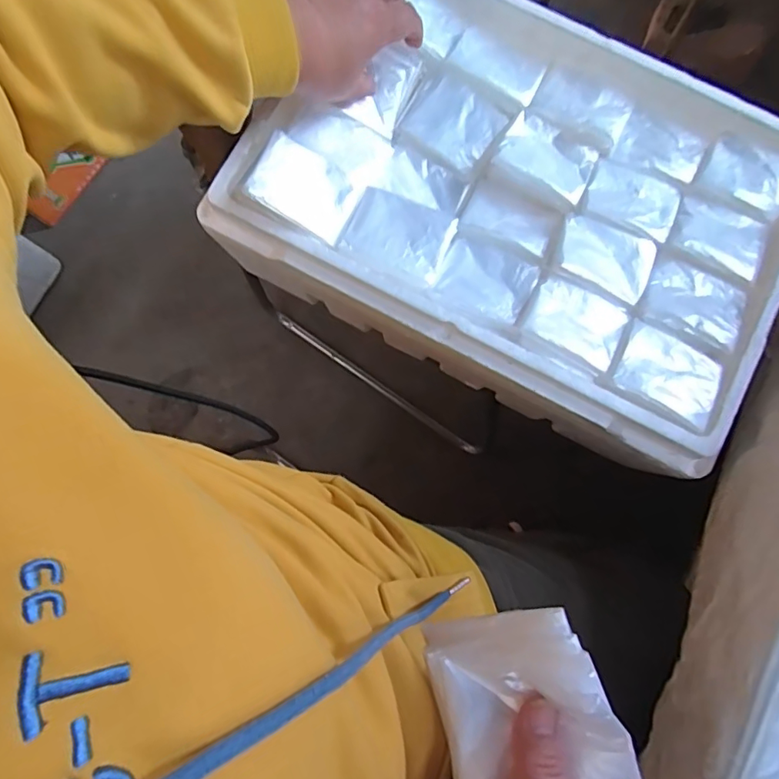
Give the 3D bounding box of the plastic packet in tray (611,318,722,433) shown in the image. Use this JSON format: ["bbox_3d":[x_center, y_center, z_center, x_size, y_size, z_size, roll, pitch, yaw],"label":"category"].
[{"bbox_3d":[0.230,-0.013,0.412,0.083,0.019,0.065,28,82,6],"label":"plastic packet in tray"}]

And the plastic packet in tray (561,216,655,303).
[{"bbox_3d":[0.188,-0.115,0.432,0.080,0.018,0.061,18,81,4],"label":"plastic packet in tray"}]

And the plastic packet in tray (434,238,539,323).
[{"bbox_3d":[0.083,-0.094,0.431,0.076,0.016,0.069,25,81,5],"label":"plastic packet in tray"}]

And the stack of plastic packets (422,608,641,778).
[{"bbox_3d":[0.063,0.154,0.242,0.085,0.024,0.082,-22,67,23],"label":"stack of plastic packets"}]

